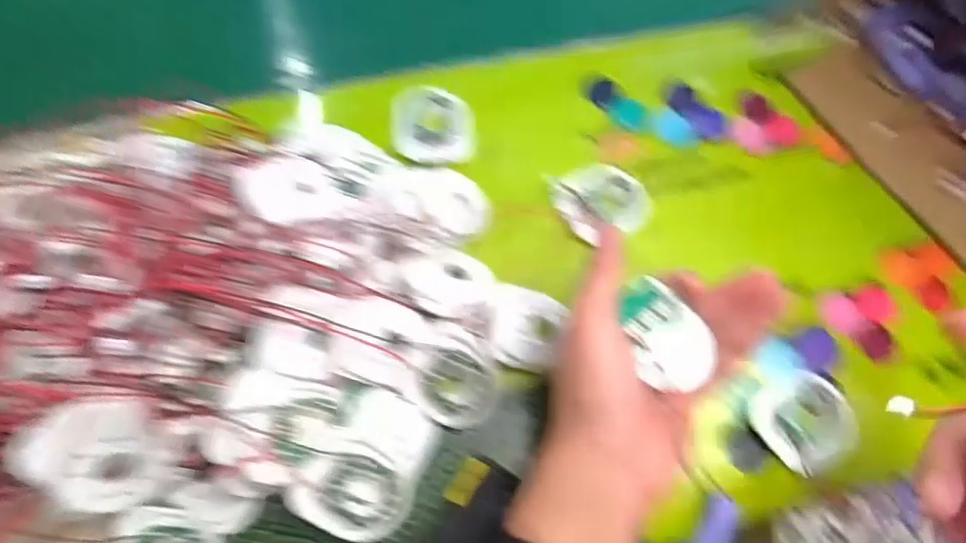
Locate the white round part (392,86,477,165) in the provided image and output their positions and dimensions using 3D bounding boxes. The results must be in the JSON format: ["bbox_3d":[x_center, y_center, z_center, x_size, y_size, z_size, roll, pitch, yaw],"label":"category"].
[{"bbox_3d":[-0.033,-0.099,0.401,0.055,0.009,0.063,-2,66,-4],"label":"white round part"}]

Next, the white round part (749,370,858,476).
[{"bbox_3d":[0.189,0.087,0.342,0.059,0.008,0.049,-25,70,-14],"label":"white round part"}]

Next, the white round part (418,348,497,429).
[{"bbox_3d":[-0.014,0.067,0.333,0.046,0.006,0.046,-1,93,-25],"label":"white round part"}]

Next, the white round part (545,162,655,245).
[{"bbox_3d":[0.078,-0.048,0.390,0.063,0.011,0.055,-25,70,-13],"label":"white round part"}]

